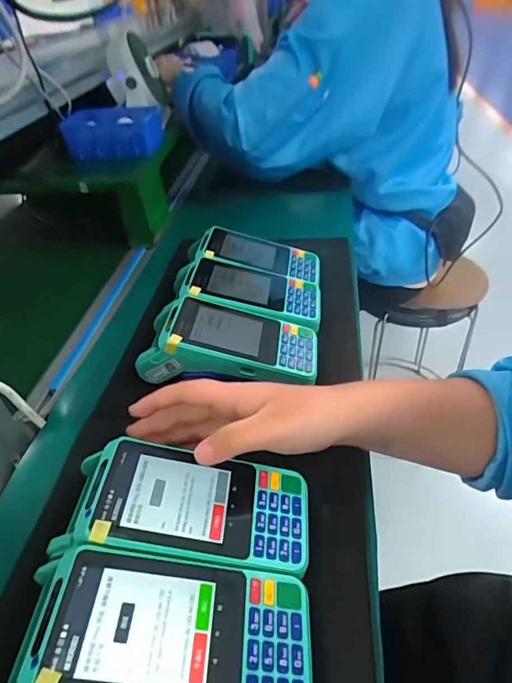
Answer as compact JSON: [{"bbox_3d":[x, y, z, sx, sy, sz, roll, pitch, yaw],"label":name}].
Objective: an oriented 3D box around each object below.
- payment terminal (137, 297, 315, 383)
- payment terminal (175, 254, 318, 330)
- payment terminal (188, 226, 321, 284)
[{"bbox_3d":[-0.026,-0.003,0.434,0.172,0.045,0.083,1,41,6],"label":"payment terminal"},{"bbox_3d":[-0.014,-0.060,0.495,0.169,0.042,0.088,2,41,8],"label":"payment terminal"},{"bbox_3d":[-0.005,-0.111,0.556,0.167,0.040,0.086,-1,41,4],"label":"payment terminal"}]

